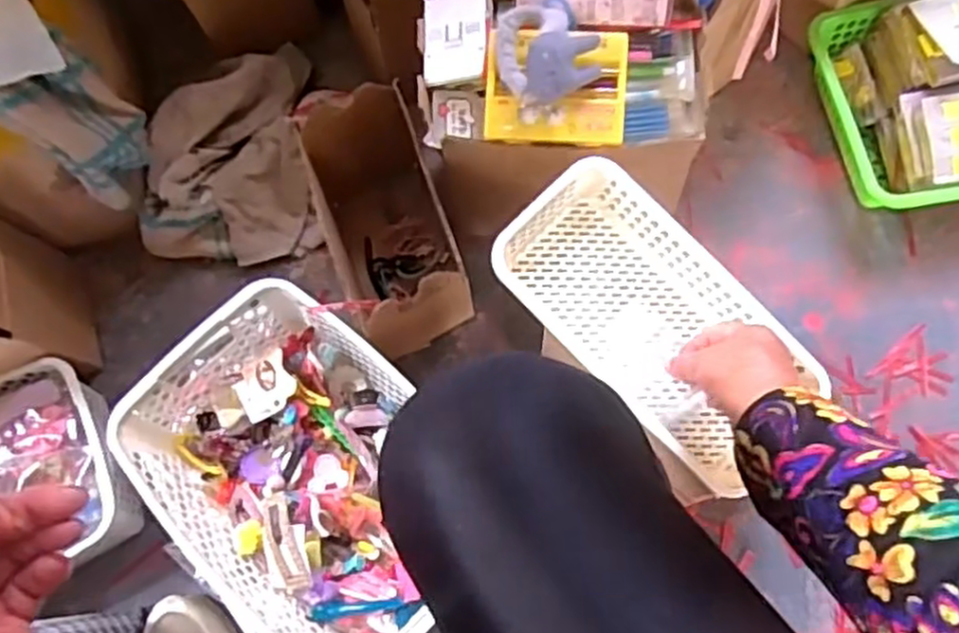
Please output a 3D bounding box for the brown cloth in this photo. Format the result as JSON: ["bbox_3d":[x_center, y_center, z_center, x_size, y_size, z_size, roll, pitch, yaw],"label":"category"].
[{"bbox_3d":[-0.275,-0.185,0.818,0.201,0.079,0.243,-9,72,-1],"label":"brown cloth"}]

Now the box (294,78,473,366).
[{"bbox_3d":[-0.084,-0.082,0.730,0.111,0.177,0.217,-17,73,-4],"label":"box"}]

